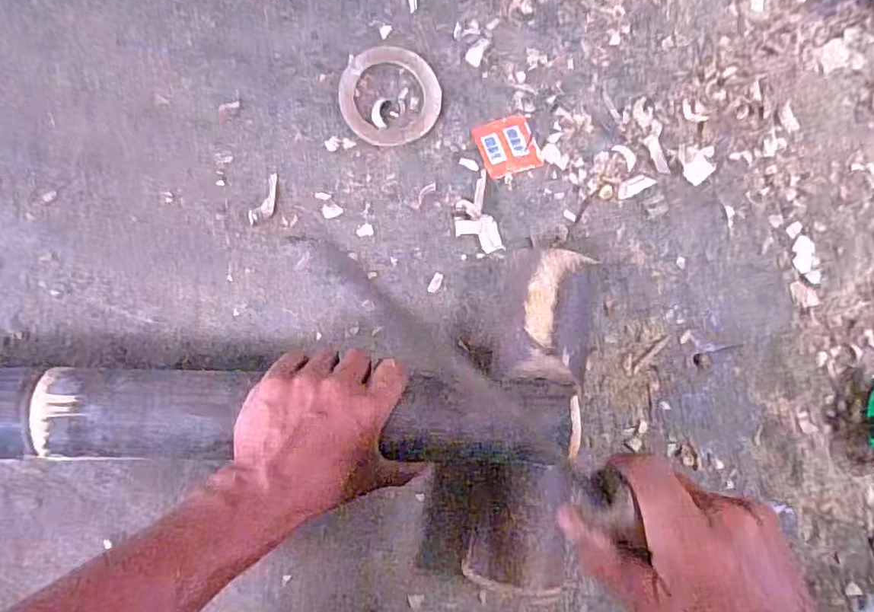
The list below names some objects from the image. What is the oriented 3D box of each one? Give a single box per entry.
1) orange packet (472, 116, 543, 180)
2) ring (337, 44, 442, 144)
[{"bbox_3d":[0.068,-0.154,0.546,0.057,0.004,0.054,-20,86,-9],"label":"orange packet"},{"bbox_3d":[-0.043,-0.196,0.528,0.093,0.004,0.094,-11,84,-8],"label":"ring"}]

